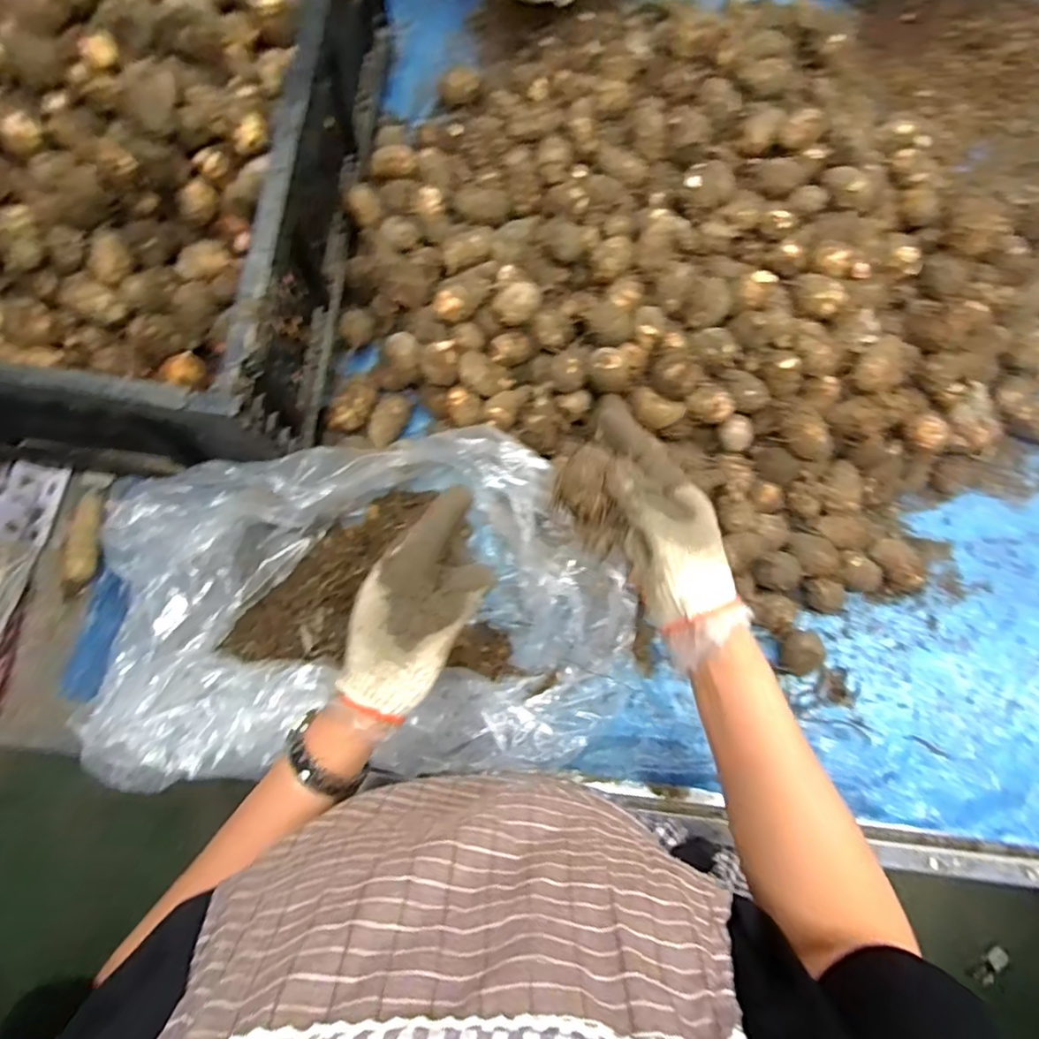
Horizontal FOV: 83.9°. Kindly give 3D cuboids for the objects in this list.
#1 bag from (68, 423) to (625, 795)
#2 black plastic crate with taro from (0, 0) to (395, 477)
[{"bbox_3d":[-0.127,0.079,0.518,0.443,0.125,0.274,-1,78,1],"label":"bag"},{"bbox_3d":[-0.394,-0.378,0.561,0.460,0.228,0.618,6,78,3],"label":"black plastic crate with taro"}]

